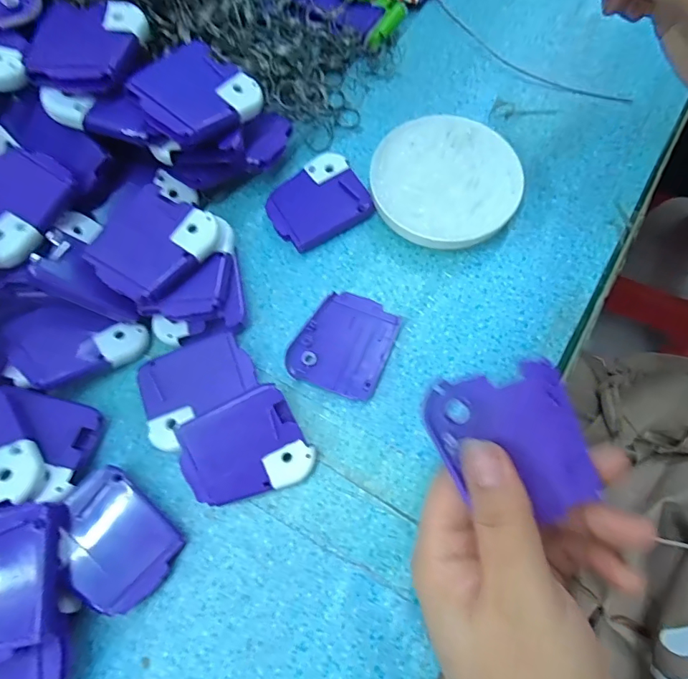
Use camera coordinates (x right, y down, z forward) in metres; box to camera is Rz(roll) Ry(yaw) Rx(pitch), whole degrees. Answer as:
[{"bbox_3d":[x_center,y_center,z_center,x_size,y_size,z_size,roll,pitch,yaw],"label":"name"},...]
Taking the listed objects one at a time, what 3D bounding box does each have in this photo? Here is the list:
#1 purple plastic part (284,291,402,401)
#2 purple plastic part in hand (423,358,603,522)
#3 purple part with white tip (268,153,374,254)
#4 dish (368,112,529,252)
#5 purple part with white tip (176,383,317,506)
[{"bbox_3d":[0.000,0.001,0.265,0.052,0.007,0.060,21,72,8],"label":"purple plastic part"},{"bbox_3d":[0.064,0.040,0.177,0.052,0.004,0.058,-19,83,7],"label":"purple plastic part in hand"},{"bbox_3d":[-0.018,-0.087,0.293,0.059,0.014,0.052,-30,73,-9],"label":"purple part with white tip"},{"bbox_3d":[0.063,-0.100,0.290,0.090,0.024,0.085,0,71,1],"label":"dish"},{"bbox_3d":[-0.051,0.055,0.235,0.060,0.008,0.050,-24,89,-6],"label":"purple part with white tip"}]

